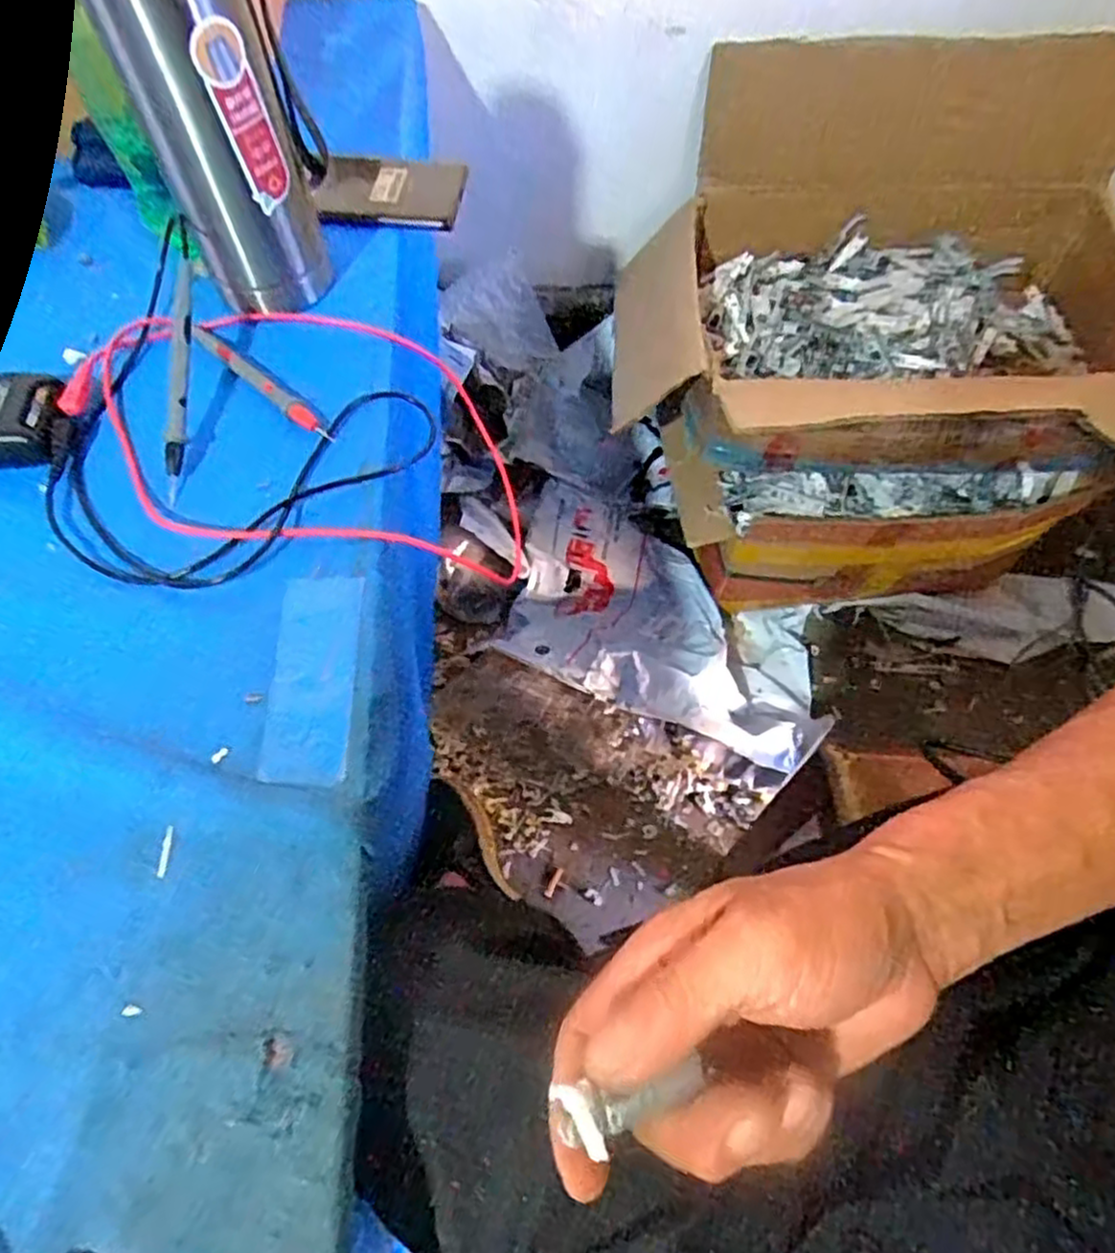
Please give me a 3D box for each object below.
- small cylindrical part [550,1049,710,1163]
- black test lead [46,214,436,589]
[{"bbox_3d":[0.025,0.144,0.231,0.044,0.020,0.016,-7,60,-20],"label":"small cylindrical part"},{"bbox_3d":[-0.216,-0.127,0.438,0.231,0.052,0.201,29,65,16],"label":"black test lead"}]

